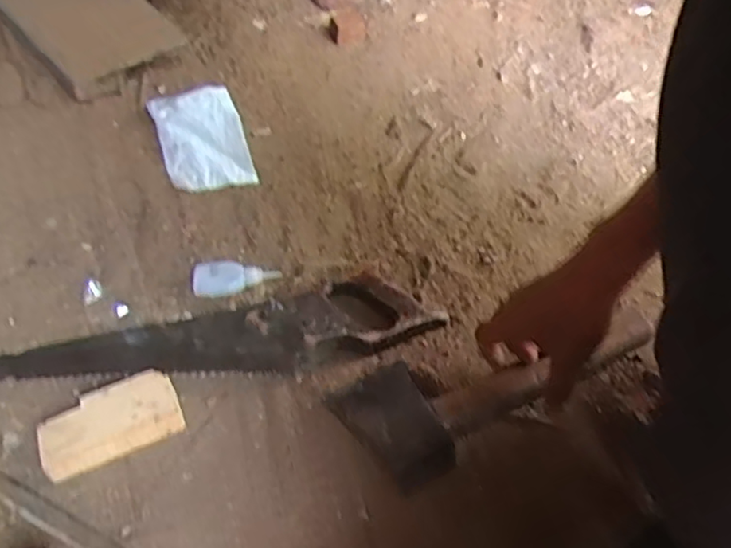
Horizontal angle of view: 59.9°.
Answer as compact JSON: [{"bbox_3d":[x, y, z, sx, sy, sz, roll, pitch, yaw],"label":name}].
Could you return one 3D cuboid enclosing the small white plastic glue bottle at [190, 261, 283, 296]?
[{"bbox_3d":[-0.126,0.001,0.614,0.082,0.017,0.027,-8,51,-12],"label":"small white plastic glue bottle"}]

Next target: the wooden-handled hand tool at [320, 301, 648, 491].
[{"bbox_3d":[0.115,0.090,0.529,0.275,0.034,0.104,-16,53,-12],"label":"wooden-handled hand tool"}]

